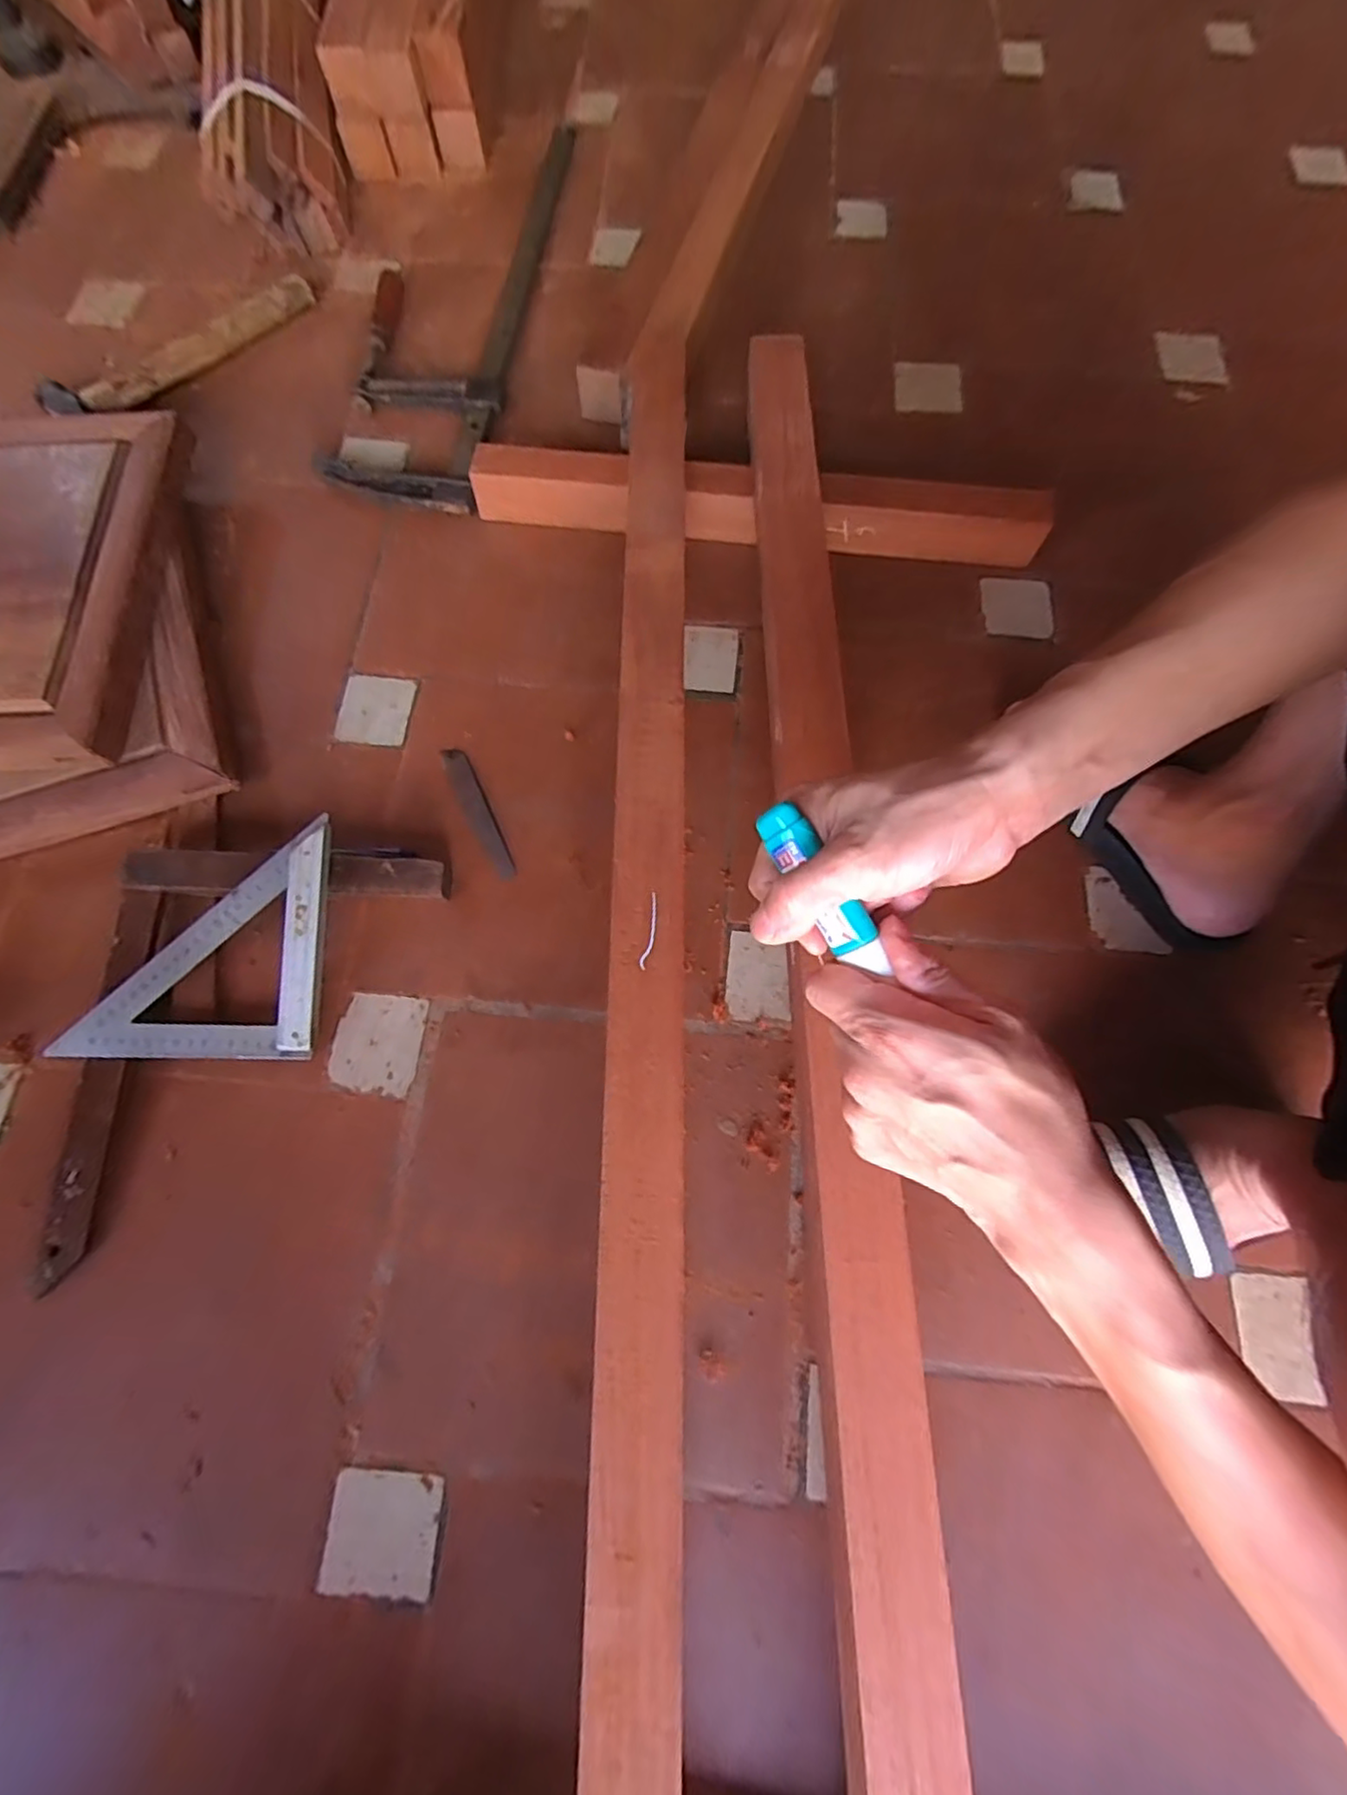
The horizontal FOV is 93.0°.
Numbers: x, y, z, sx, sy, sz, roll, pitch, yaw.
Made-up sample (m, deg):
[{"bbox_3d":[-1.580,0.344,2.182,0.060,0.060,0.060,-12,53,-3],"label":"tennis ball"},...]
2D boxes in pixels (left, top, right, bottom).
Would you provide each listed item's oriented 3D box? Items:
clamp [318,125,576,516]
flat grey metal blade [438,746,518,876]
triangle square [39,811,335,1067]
[{"bbox_3d":[-0.249,-0.723,0.741,0.169,0.029,0.645,5,73,2],"label":"clamp"},{"bbox_3d":[-0.175,-0.076,0.567,0.022,0.004,0.136,-25,74,-7],"label":"flat grey metal blade"},{"bbox_3d":[-0.328,0.070,0.497,0.246,0.017,0.126,-43,89,-5],"label":"triangle square"}]

